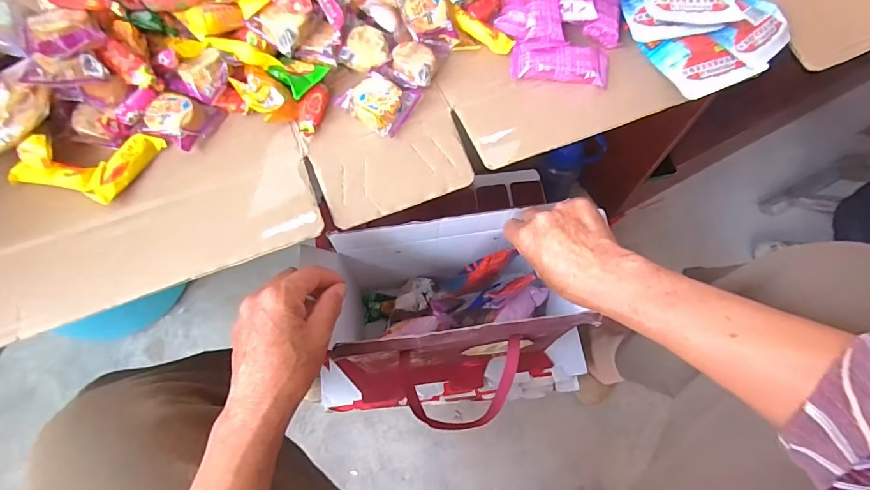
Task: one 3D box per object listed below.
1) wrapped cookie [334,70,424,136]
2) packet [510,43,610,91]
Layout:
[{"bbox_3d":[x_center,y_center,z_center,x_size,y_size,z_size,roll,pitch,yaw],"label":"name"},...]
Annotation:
[{"bbox_3d":[-0.051,-0.131,0.408,0.057,0.025,0.050,32,67,13],"label":"wrapped cookie"},{"bbox_3d":[0.121,-0.177,0.436,0.094,0.023,0.036,4,63,0],"label":"packet"}]

